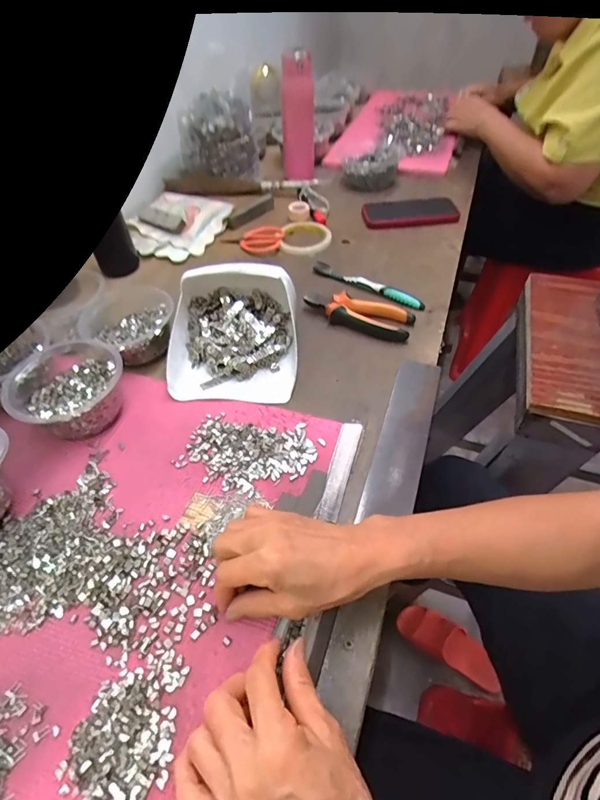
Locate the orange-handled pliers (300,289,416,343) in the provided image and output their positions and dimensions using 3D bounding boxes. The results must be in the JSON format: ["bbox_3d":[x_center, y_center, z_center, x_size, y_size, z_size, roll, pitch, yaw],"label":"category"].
[{"bbox_3d":[0.080,-0.122,0.579,0.148,0.022,0.058,19,53,18],"label":"orange-handled pliers"}]

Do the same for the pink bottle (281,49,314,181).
[{"bbox_3d":[-0.003,-0.550,0.821,0.058,0.196,0.045,-7,50,-3],"label":"pink bottle"}]

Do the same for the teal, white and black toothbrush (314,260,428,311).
[{"bbox_3d":[0.100,-0.171,0.632,0.183,0.022,0.010,26,55,23],"label":"teal, white and black toothbrush"}]

